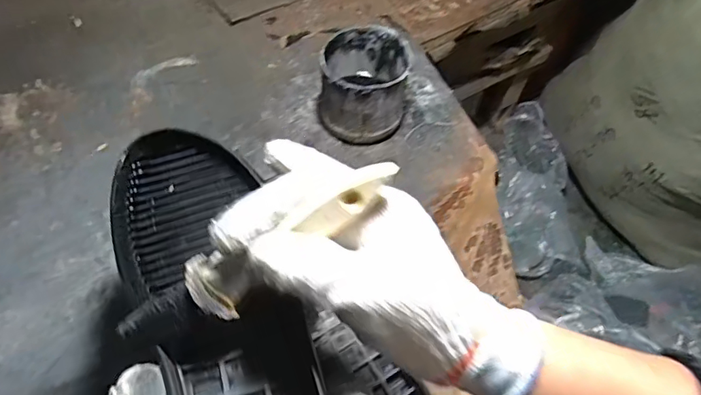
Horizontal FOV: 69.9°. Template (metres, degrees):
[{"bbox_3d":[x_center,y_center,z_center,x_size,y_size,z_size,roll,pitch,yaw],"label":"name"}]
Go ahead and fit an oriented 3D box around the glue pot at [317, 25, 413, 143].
[{"bbox_3d":[0.015,-0.117,0.535,0.086,0.085,0.097,10,57,4],"label":"glue pot"}]

